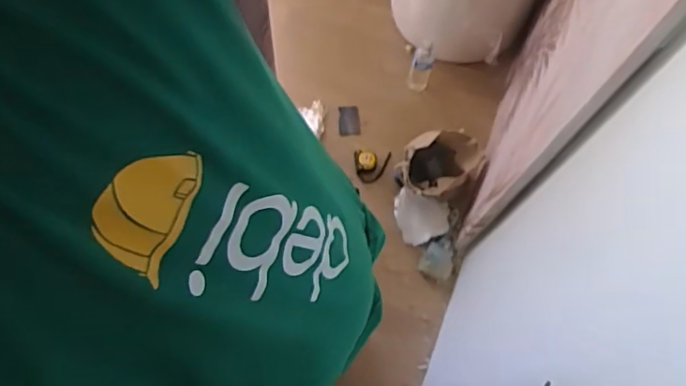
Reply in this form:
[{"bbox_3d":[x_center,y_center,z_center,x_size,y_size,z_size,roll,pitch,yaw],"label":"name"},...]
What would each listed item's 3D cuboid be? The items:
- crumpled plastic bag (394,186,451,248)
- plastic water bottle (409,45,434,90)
[{"bbox_3d":[0.231,0.075,1.585,0.163,0.031,0.159,12,68,2],"label":"crumpled plastic bag"},{"bbox_3d":[0.248,-0.388,1.699,0.068,0.167,0.068,7,68,0],"label":"plastic water bottle"}]

